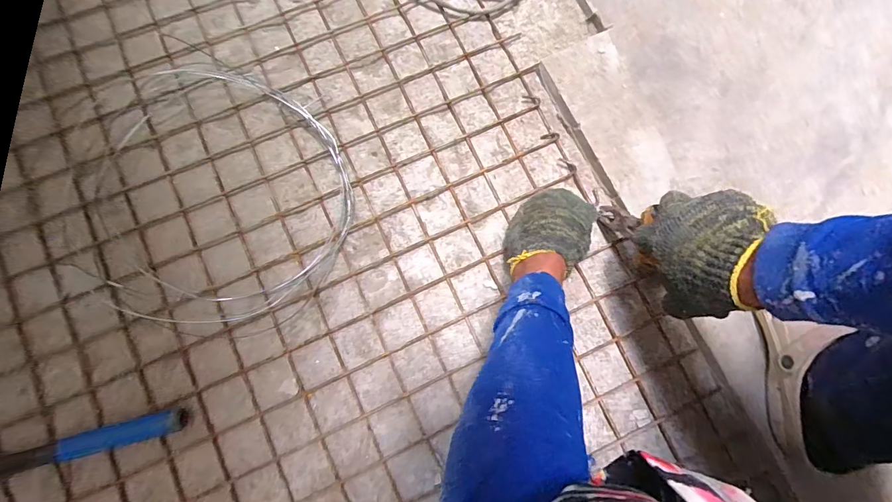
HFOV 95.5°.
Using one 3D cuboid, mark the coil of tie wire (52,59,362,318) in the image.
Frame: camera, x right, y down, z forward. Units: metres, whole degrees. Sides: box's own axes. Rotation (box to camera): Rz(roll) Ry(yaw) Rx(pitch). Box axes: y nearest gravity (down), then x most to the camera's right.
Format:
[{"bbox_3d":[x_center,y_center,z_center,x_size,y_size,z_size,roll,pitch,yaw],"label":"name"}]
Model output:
[{"bbox_3d":[-0.283,-0.072,0.506,0.317,0.054,0.324,1,79,-3],"label":"coil of tie wire"}]

